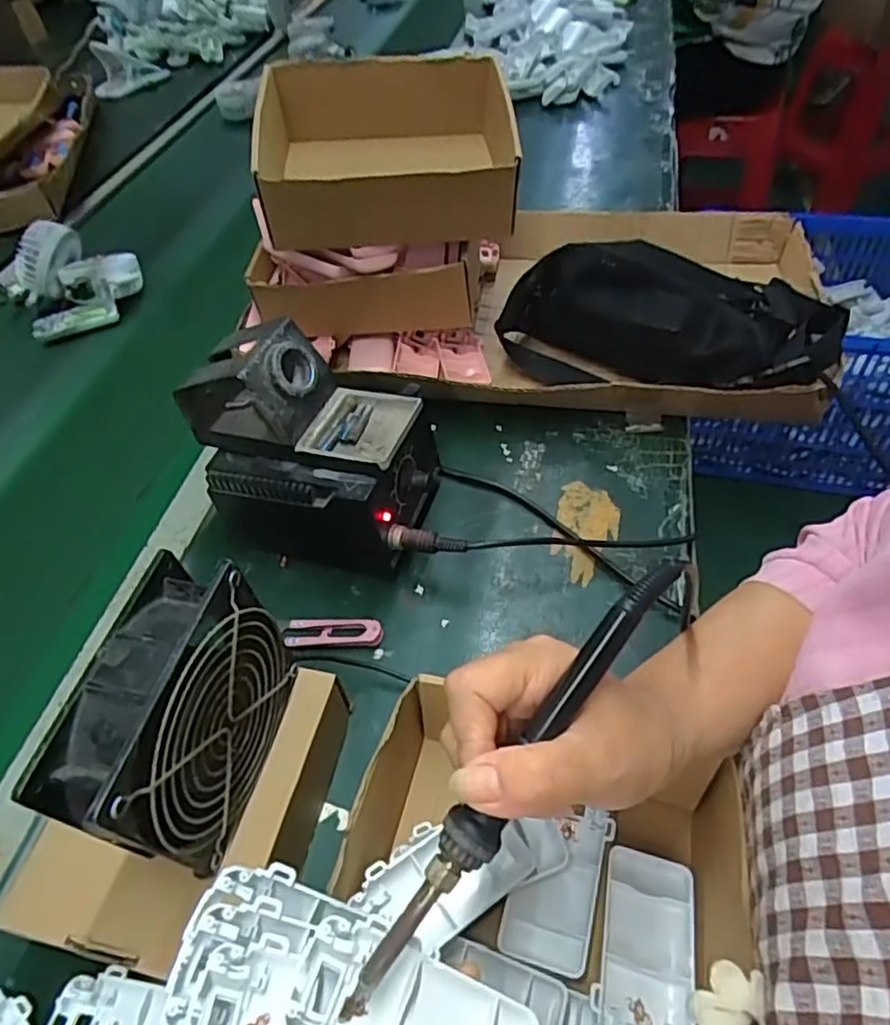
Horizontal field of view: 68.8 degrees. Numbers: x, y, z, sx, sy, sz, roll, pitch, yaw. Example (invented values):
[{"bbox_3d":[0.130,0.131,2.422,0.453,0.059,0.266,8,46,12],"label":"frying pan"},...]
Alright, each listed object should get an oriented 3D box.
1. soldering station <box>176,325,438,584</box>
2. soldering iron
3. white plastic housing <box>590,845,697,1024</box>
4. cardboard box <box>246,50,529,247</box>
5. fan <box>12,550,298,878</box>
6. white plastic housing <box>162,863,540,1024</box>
[{"bbox_3d":[-0.098,-0.044,0.486,0.183,0.160,0.093,11,52,15],"label":"soldering station"},{"bbox_3d":[0.029,0.103,0.256,0.019,0.019,0.212,33,79,29],"label":"soldering iron"},{"bbox_3d":[0.101,0.223,0.327,0.048,0.025,0.095,6,51,11],"label":"white plastic housing"},{"bbox_3d":[-0.052,-0.321,0.585,0.212,0.097,0.186,-6,50,1],"label":"cardboard box"},{"bbox_3d":[-0.127,0.102,0.320,0.046,0.114,0.121,9,50,11],"label":"fan"},{"bbox_3d":[-0.031,0.183,0.243,0.137,0.030,0.059,21,53,-1],"label":"white plastic housing"}]

